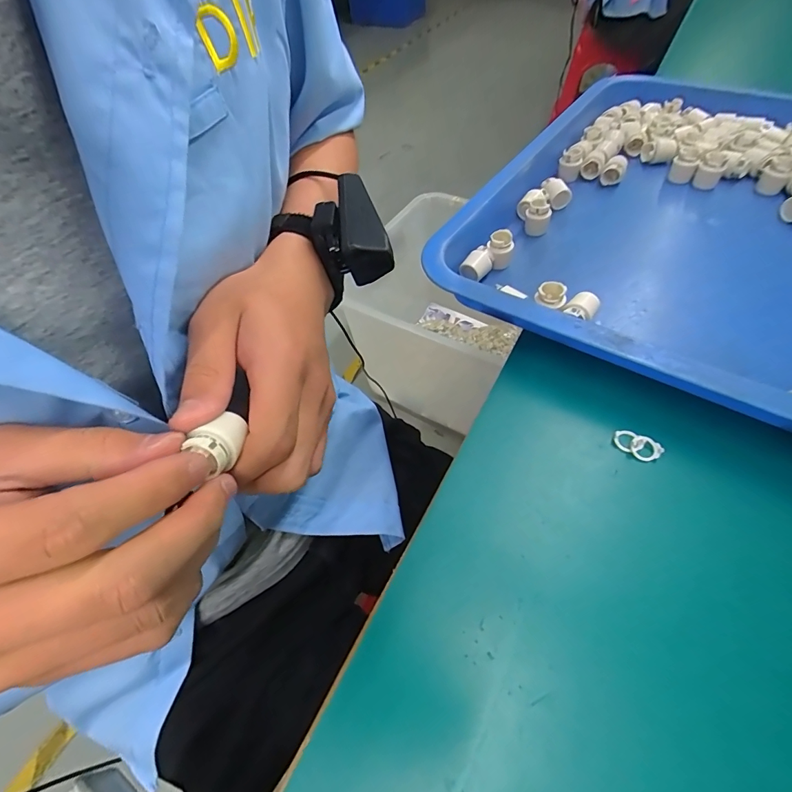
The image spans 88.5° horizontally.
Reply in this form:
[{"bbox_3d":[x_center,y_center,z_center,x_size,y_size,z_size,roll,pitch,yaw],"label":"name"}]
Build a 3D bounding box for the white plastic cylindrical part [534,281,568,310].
[{"bbox_3d":[0.111,-0.073,0.290,0.019,0.012,0.017,-11,55,-4],"label":"white plastic cylindrical part"}]

